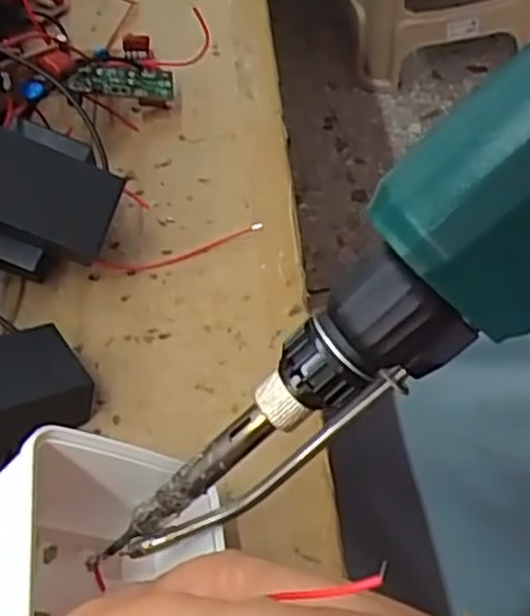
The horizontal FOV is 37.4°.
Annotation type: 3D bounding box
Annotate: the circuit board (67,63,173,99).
[{"bbox_3d":[-0.057,-0.090,0.313,0.040,0.007,0.014,-2,51,-17],"label":"circuit board"}]

